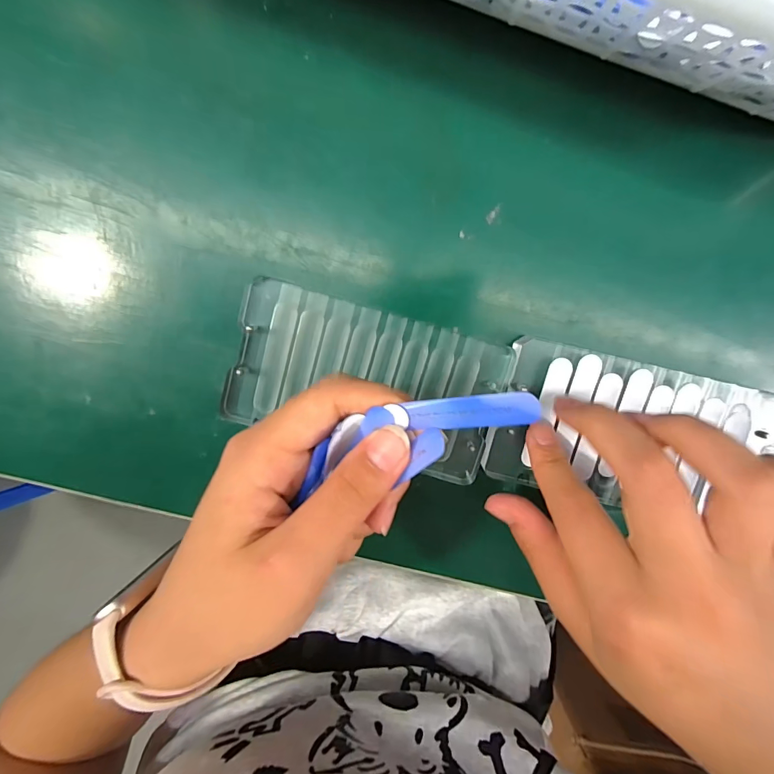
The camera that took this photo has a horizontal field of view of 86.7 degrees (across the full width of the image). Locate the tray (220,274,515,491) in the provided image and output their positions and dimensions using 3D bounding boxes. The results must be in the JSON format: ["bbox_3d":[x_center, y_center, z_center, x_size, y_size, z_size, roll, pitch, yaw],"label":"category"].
[{"bbox_3d":[-0.009,-0.002,0.192,0.124,0.011,0.068,16,101,-2],"label":"tray"}]

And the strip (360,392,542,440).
[{"bbox_3d":[0.017,0.009,0.130,0.059,0.005,0.010,-8,100,27],"label":"strip"}]

